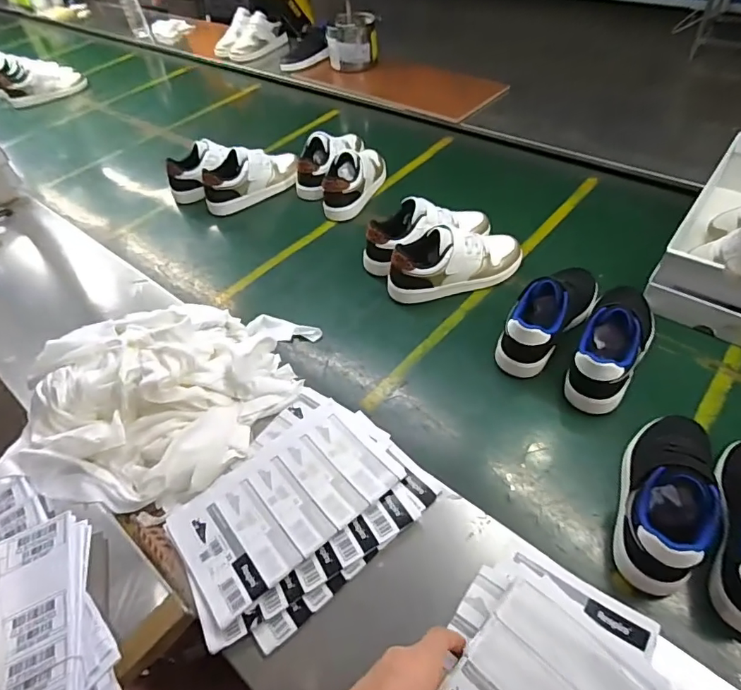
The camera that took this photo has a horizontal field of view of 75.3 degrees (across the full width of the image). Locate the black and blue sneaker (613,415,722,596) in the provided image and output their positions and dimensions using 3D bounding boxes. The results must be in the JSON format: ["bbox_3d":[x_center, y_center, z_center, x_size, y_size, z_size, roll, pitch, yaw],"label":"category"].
[{"bbox_3d":[0.319,0.149,0.507,0.082,0.088,0.212,16,53,19],"label":"black and blue sneaker"}]

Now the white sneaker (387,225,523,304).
[{"bbox_3d":[0.141,-0.137,0.775,0.228,0.096,0.079,-10,49,-3],"label":"white sneaker"}]

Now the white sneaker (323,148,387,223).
[{"bbox_3d":[-0.032,-0.349,0.980,0.082,0.088,0.211,15,52,19],"label":"white sneaker"}]

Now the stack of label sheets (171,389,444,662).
[{"bbox_3d":[-0.085,0.174,0.535,0.262,0.012,0.206,-35,54,-22],"label":"stack of label sheets"}]

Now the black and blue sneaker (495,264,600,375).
[{"bbox_3d":[0.260,-0.054,0.690,0.076,0.096,0.209,31,59,28],"label":"black and blue sneaker"}]

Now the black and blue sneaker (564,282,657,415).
[{"bbox_3d":[0.333,-0.013,0.642,0.077,0.093,0.205,23,55,24],"label":"black and blue sneaker"}]

